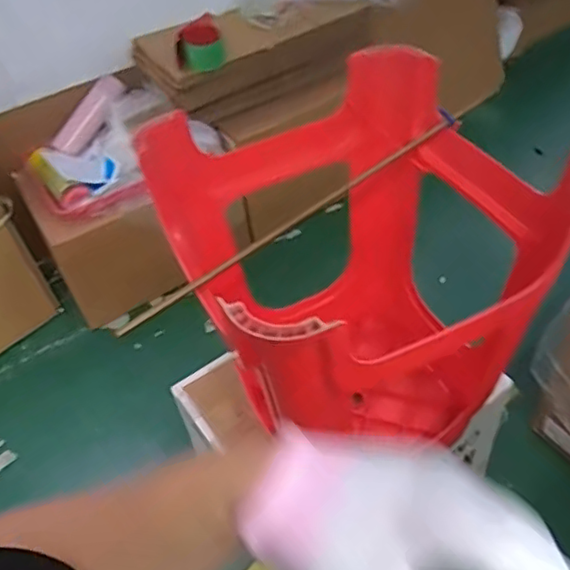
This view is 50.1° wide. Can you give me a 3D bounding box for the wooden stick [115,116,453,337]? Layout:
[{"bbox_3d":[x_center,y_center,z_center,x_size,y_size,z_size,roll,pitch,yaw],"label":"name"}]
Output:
[{"bbox_3d":[0.026,-0.078,0.647,0.463,0.013,0.013,-35,52,-24],"label":"wooden stick"}]

